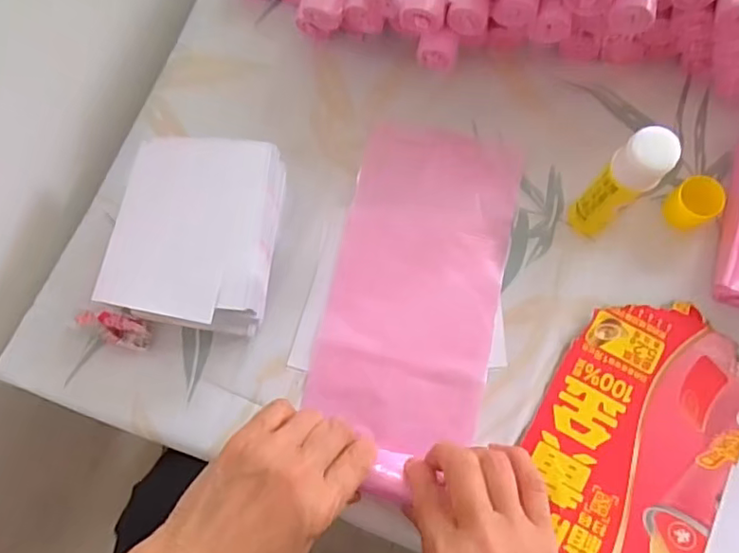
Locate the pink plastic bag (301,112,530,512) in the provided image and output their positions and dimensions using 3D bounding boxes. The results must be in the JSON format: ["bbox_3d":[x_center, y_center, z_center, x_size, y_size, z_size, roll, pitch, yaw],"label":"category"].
[{"bbox_3d":[0.030,0.012,0.393,0.114,0.026,0.241,13,78,5],"label":"pink plastic bag"}]

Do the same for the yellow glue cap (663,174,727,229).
[{"bbox_3d":[0.223,-0.051,0.404,0.026,0.033,0.029,-20,77,-3],"label":"yellow glue cap"}]

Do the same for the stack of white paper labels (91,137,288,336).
[{"bbox_3d":[-0.113,-0.026,0.394,0.098,0.055,0.120,8,78,3],"label":"stack of white paper labels"}]

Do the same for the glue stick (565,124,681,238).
[{"bbox_3d":[0.153,-0.055,0.364,0.028,0.105,0.027,0,77,2],"label":"glue stick"}]

